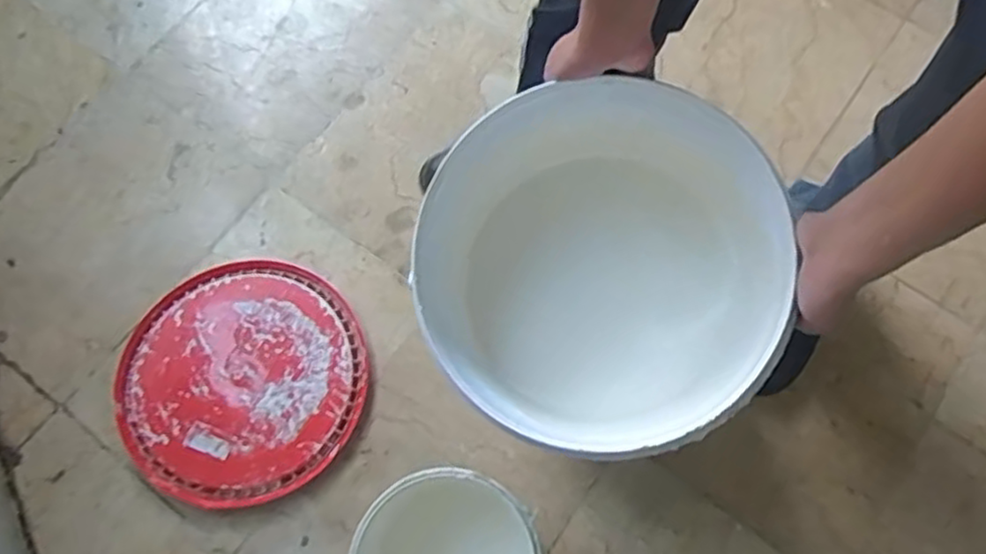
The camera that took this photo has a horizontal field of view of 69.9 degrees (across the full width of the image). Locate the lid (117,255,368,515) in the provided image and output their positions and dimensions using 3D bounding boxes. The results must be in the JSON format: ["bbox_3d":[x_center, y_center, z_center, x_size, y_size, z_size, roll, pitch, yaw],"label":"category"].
[{"bbox_3d":[-0.319,0.128,0.902,0.293,0.024,0.304,0,71,-1],"label":"lid"}]

